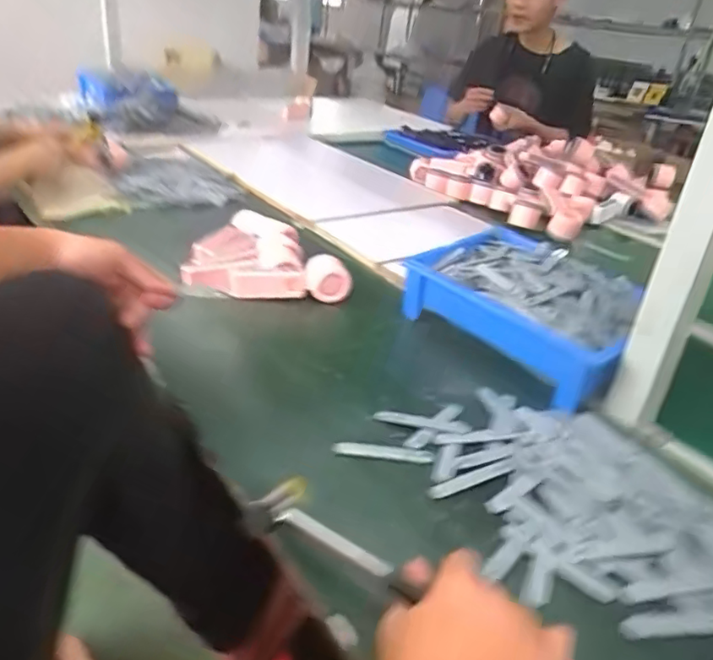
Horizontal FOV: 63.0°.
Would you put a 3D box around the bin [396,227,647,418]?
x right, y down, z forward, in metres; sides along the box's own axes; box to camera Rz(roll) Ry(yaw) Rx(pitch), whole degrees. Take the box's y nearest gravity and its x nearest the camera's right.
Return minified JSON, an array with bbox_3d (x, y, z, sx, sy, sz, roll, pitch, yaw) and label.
[{"bbox_3d":[0.234,-0.032,0.798,0.212,0.100,0.311,-23,40,-36],"label":"bin"}]

